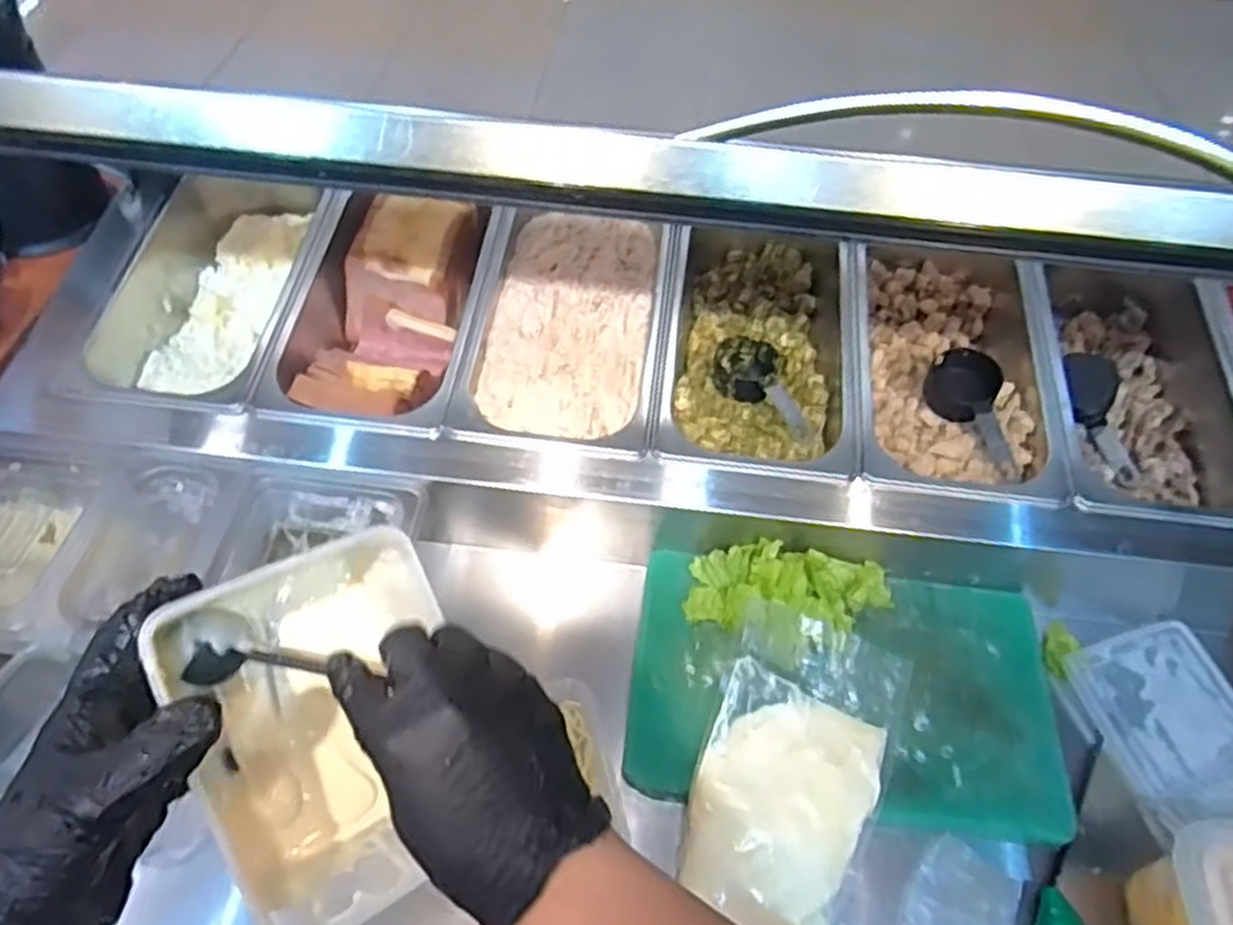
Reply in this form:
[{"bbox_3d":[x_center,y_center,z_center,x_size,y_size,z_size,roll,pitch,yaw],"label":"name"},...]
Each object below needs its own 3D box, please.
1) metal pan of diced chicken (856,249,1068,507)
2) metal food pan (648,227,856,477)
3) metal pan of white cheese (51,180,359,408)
[{"bbox_3d":[0.309,-0.094,0.773,0.174,0.077,0.315,6,52,2],"label":"metal pan of diced chicken"},{"bbox_3d":[0.133,-0.105,0.779,0.173,0.081,0.295,7,53,3],"label":"metal food pan"},{"bbox_3d":[-0.386,-0.156,0.792,0.184,0.093,0.277,8,53,3],"label":"metal pan of white cheese"}]

